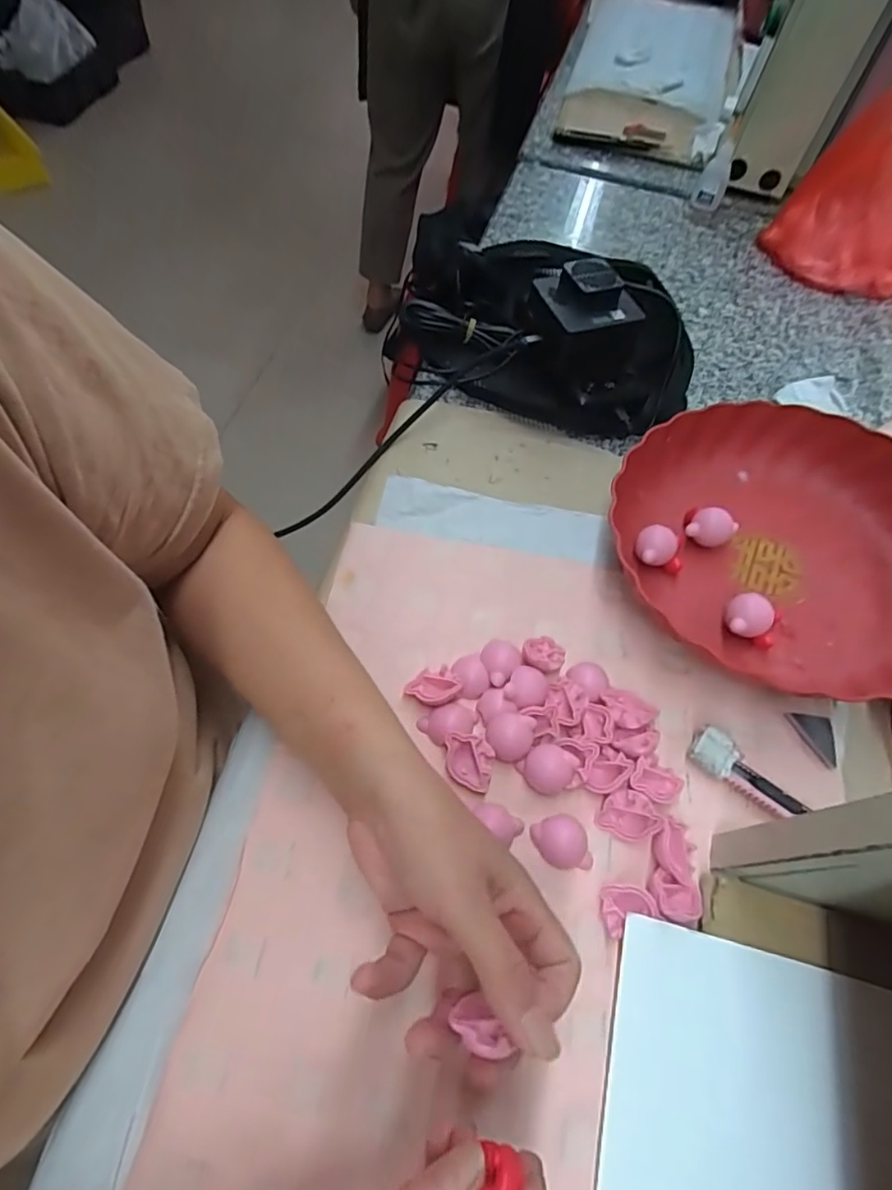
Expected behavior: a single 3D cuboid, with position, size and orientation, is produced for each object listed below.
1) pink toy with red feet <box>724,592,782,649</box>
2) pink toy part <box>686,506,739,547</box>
[{"bbox_3d":[0.210,0.018,0.390,0.036,0.024,0.034,30,63,12],"label":"pink toy with red feet"},{"bbox_3d":[0.200,-0.050,0.427,0.028,0.024,0.028,-38,70,-23],"label":"pink toy part"}]

